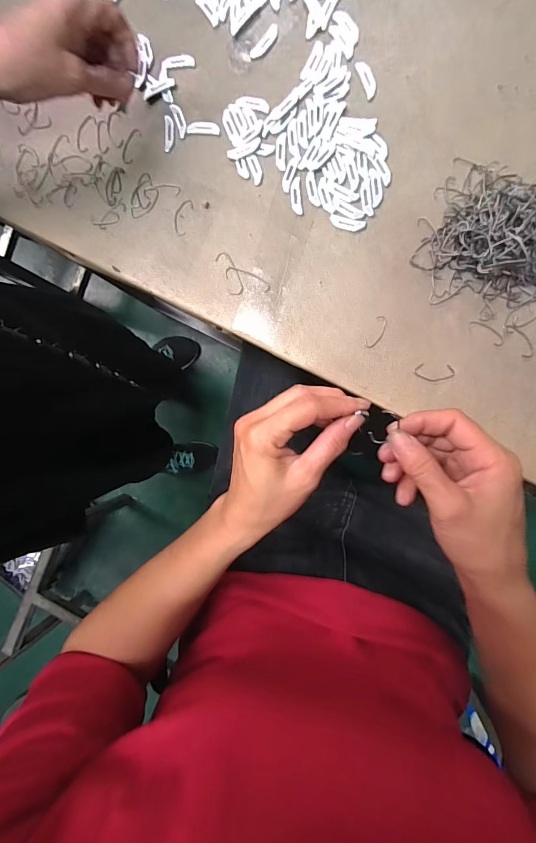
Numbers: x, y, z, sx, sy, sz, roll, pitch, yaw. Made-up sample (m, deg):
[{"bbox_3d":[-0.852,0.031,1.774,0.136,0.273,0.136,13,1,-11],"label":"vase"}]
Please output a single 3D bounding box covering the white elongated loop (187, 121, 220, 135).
[{"bbox_3d":[-0.066,-0.302,0.390,0.034,0.004,0.013,7,93,9],"label":"white elongated loop"}]

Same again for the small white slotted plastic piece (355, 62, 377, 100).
[{"bbox_3d":[0.096,-0.331,0.365,0.013,0.004,0.037,-22,89,9],"label":"small white slotted plastic piece"}]

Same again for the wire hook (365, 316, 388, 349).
[{"bbox_3d":[0.107,-0.087,0.372,0.013,0.004,0.033,24,96,7],"label":"wire hook"}]

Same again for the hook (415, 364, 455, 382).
[{"bbox_3d":[0.162,-0.047,0.369,0.037,0.004,0.017,3,93,9],"label":"hook"}]

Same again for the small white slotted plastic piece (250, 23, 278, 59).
[{"bbox_3d":[-0.003,-0.379,0.377,0.012,0.004,0.036,42,98,5],"label":"small white slotted plastic piece"}]

